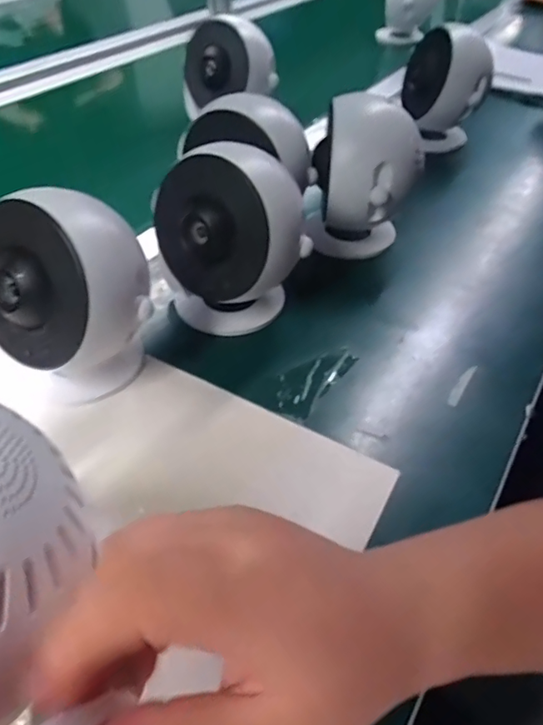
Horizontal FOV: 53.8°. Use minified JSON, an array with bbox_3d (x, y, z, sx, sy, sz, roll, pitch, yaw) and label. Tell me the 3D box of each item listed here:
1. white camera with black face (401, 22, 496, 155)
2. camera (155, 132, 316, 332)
[{"bbox_3d":[0.211,-0.330,0.661,0.092,0.138,0.075,4,45,1],"label":"white camera with black face"},{"bbox_3d":[-0.028,-0.094,0.413,0.104,0.133,0.086,30,51,25],"label":"camera"}]

